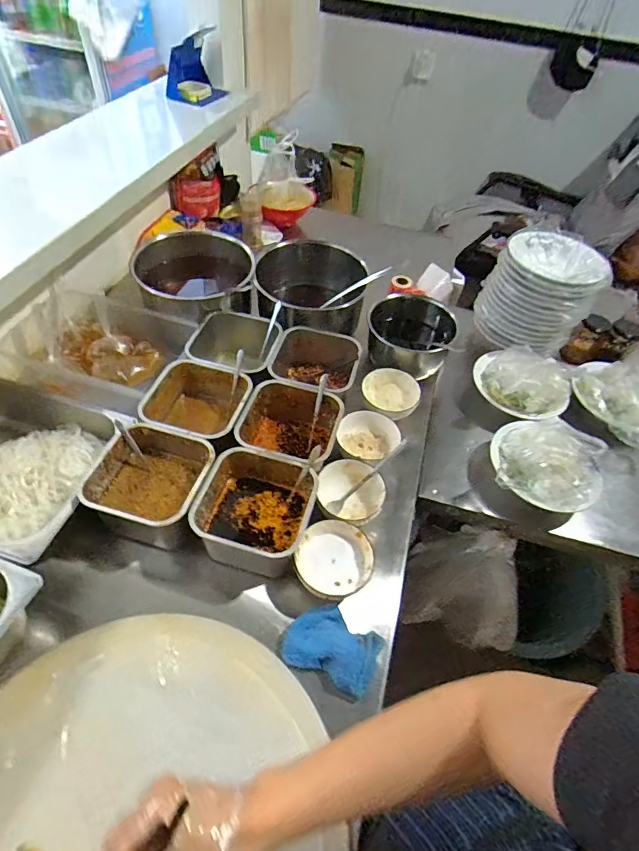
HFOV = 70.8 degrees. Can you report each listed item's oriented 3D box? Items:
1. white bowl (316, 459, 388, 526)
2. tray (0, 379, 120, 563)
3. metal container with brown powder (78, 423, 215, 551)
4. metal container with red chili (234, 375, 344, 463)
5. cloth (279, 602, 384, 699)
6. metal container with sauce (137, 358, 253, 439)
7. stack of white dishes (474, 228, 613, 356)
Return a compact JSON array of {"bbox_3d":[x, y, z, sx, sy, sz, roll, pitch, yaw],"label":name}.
[{"bbox_3d":[0.050,0.117,0.742,0.106,0.054,0.108,8,50,0],"label":"white bowl"},{"bbox_3d":[-0.489,0.071,0.714,0.326,0.112,0.265,16,51,7],"label":"tray"},{"bbox_3d":[-0.253,0.095,0.696,0.161,0.099,0.161,3,50,-4],"label":"metal container with brown powder"},{"bbox_3d":[-0.053,0.010,0.781,0.156,0.098,0.168,3,50,-4],"label":"metal container with red chili"},{"bbox_3d":[0.018,0.296,0.606,0.124,0.027,0.085,22,52,12],"label":"cloth"},{"bbox_3d":[-0.209,-0.030,0.798,0.161,0.092,0.171,3,50,-4],"label":"metal container with sauce"},{"bbox_3d":[0.461,-0.275,0.954,0.207,0.184,0.175,39,57,24],"label":"stack of white dishes"}]

